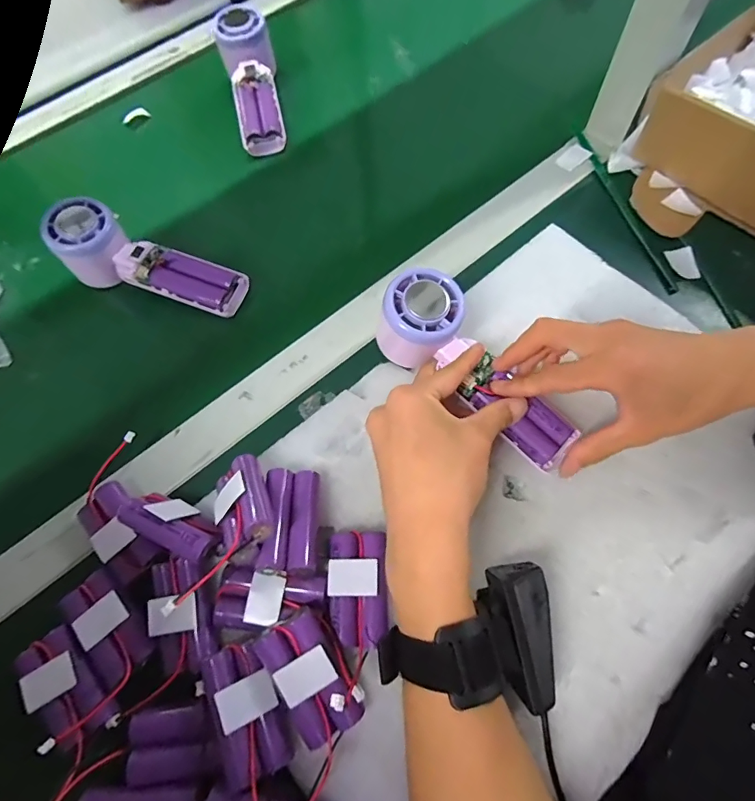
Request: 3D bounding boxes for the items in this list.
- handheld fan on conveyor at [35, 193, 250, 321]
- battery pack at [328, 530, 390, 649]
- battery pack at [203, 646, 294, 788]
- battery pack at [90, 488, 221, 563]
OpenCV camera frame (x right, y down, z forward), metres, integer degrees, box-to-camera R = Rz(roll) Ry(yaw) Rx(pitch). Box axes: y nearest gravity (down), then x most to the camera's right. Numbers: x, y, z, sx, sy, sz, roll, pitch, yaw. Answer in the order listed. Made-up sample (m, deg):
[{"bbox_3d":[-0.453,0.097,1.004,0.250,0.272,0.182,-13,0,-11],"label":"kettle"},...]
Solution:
[{"bbox_3d":[-0.198,-0.116,0.400,0.169,0.051,0.055,20,70,-4],"label":"handheld fan on conveyor"},{"bbox_3d":[-0.012,0.116,0.284,0.034,0.025,0.064,-3,68,0],"label":"battery pack"},{"bbox_3d":[-0.074,0.173,0.255,0.033,0.019,0.066,-10,64,-32],"label":"battery pack"},{"bbox_3d":[-0.131,0.079,0.292,0.069,0.030,0.027,22,70,10],"label":"battery pack"}]

